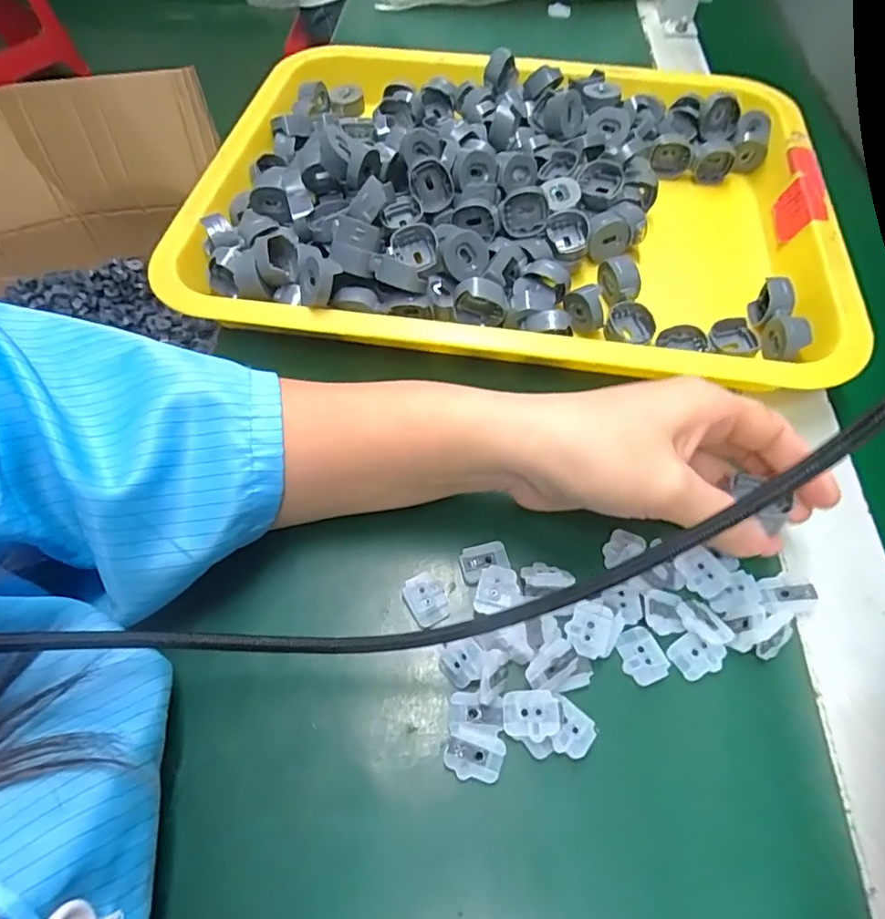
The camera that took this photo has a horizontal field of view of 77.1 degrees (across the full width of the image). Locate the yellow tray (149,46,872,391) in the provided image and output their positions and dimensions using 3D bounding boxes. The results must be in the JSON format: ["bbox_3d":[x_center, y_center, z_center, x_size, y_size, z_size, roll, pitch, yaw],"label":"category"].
[{"bbox_3d":[0.045,-0.176,0.354,0.384,0.045,0.301,9,58,5],"label":"yellow tray"}]

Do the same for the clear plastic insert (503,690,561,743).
[{"bbox_3d":[0.034,0.096,0.209,0.019,0.006,0.017,-1,57,-1],"label":"clear plastic insert"}]

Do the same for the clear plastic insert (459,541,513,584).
[{"bbox_3d":[0.019,0.046,0.248,0.023,0.006,0.017,-15,59,-10],"label":"clear plastic insert"}]

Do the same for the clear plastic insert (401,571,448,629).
[{"bbox_3d":[-0.007,0.061,0.240,0.017,0.006,0.020,-20,60,-13],"label":"clear plastic insert"}]

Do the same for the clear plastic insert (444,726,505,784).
[{"bbox_3d":[0.012,0.111,0.207,0.021,0.005,0.016,17,59,10],"label":"clear plastic insert"}]

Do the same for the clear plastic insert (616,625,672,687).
[{"bbox_3d":[0.081,0.080,0.227,0.017,0.004,0.022,-19,60,-12],"label":"clear plastic insert"}]

